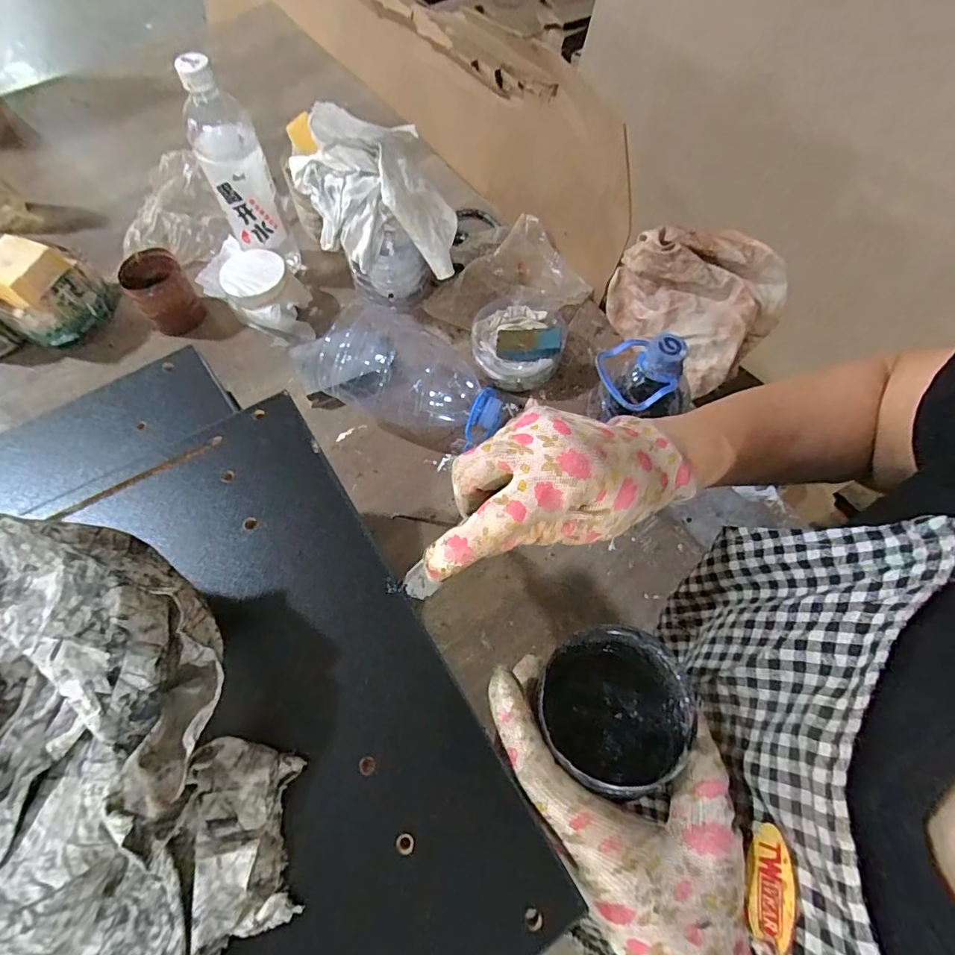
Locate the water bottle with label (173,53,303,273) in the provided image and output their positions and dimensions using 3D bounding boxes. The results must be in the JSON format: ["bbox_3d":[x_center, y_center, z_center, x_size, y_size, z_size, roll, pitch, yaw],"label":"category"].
[{"bbox_3d":[-0.252,-0.316,0.533,0.065,0.223,0.062,-23,68,-12],"label":"water bottle with label"}]

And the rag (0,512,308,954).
[{"bbox_3d":[-0.164,0.113,0.173,0.155,0.057,0.173,-30,70,-15],"label":"rag"}]

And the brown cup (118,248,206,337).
[{"bbox_3d":[-0.362,-0.211,0.572,0.066,0.070,0.068,-36,71,-17],"label":"brown cup"}]

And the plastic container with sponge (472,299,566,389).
[{"bbox_3d":[0.045,-0.159,0.555,0.103,0.052,0.113,1,65,-2],"label":"plastic container with sponge"}]

